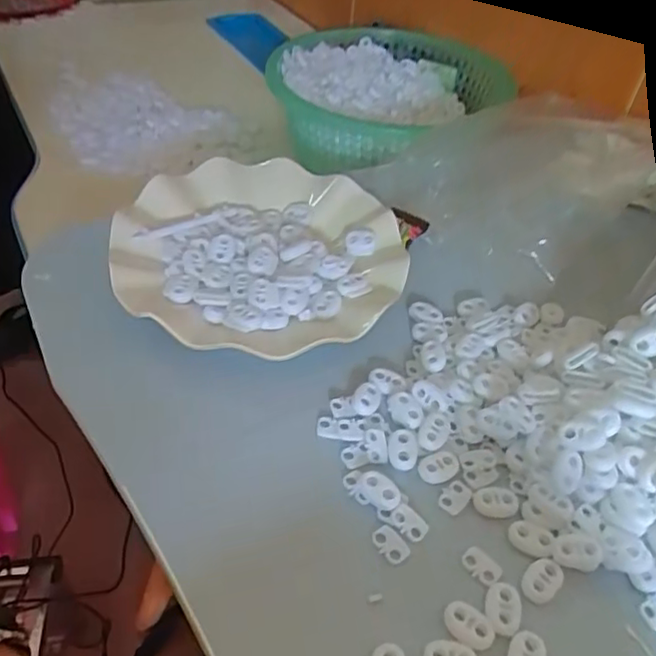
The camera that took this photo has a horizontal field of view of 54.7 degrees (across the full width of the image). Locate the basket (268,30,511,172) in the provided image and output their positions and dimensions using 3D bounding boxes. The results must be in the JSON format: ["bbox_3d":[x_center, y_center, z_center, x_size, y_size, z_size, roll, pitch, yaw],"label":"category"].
[{"bbox_3d":[0.053,-0.224,0.618,0.206,0.069,0.219,2,42,-2],"label":"basket"}]

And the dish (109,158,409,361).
[{"bbox_3d":[-0.041,-0.046,0.404,0.174,0.039,0.173,2,42,-2],"label":"dish"}]

